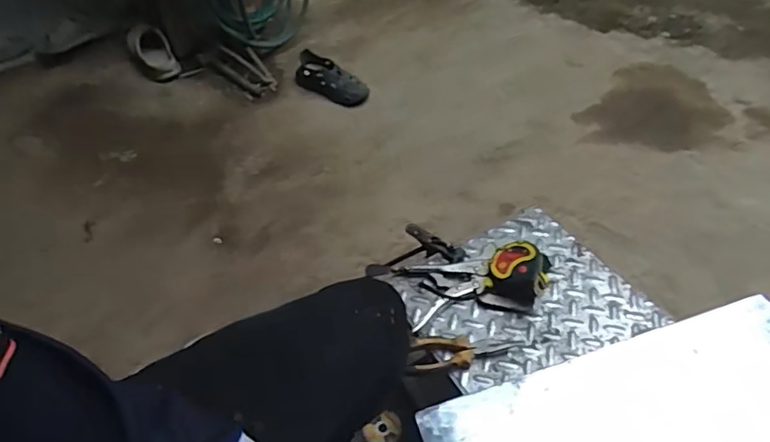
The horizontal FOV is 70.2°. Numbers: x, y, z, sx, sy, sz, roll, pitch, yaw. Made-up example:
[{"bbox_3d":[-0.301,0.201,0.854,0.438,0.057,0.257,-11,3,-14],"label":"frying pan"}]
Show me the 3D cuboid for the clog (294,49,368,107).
[{"bbox_3d":[-0.173,-0.447,1.731,0.279,0.082,0.111,25,54,26],"label":"clog"}]

